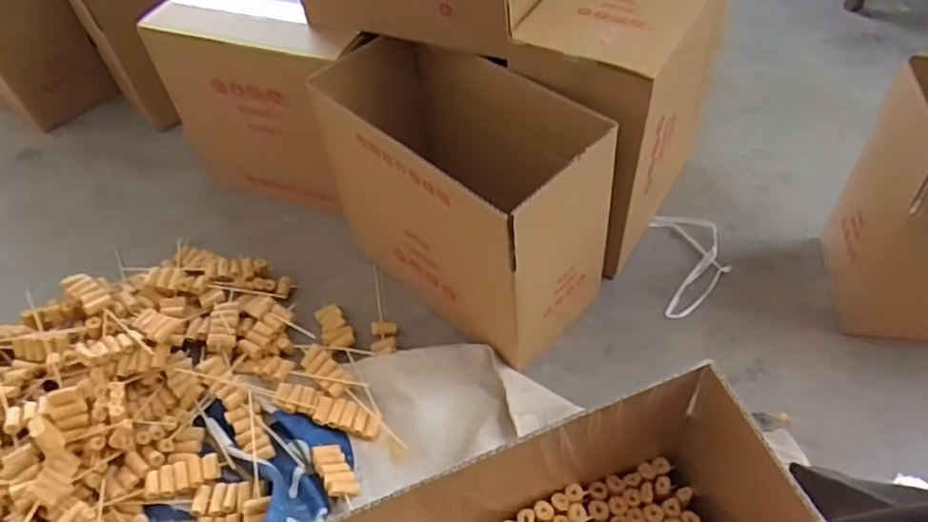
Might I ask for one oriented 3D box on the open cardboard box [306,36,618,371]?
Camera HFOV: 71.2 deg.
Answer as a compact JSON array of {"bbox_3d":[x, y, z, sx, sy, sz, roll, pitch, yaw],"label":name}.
[{"bbox_3d":[0.002,-0.093,0.908,0.207,0.310,0.378,-38,55,-24],"label":"open cardboard box"}]

